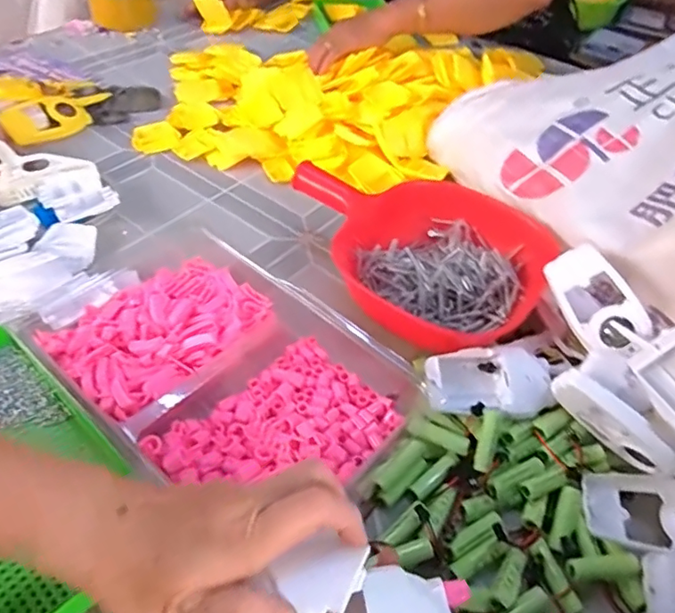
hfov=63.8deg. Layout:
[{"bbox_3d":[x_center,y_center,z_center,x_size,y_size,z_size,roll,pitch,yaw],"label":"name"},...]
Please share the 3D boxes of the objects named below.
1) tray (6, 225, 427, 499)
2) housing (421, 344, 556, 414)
[{"bbox_3d":[-0.100,0.047,0.491,0.329,0.048,0.222,36,54,23],"label":"tray"},{"bbox_3d":[0.133,0.067,0.473,0.108,0.028,0.057,2,48,-5],"label":"housing"}]

